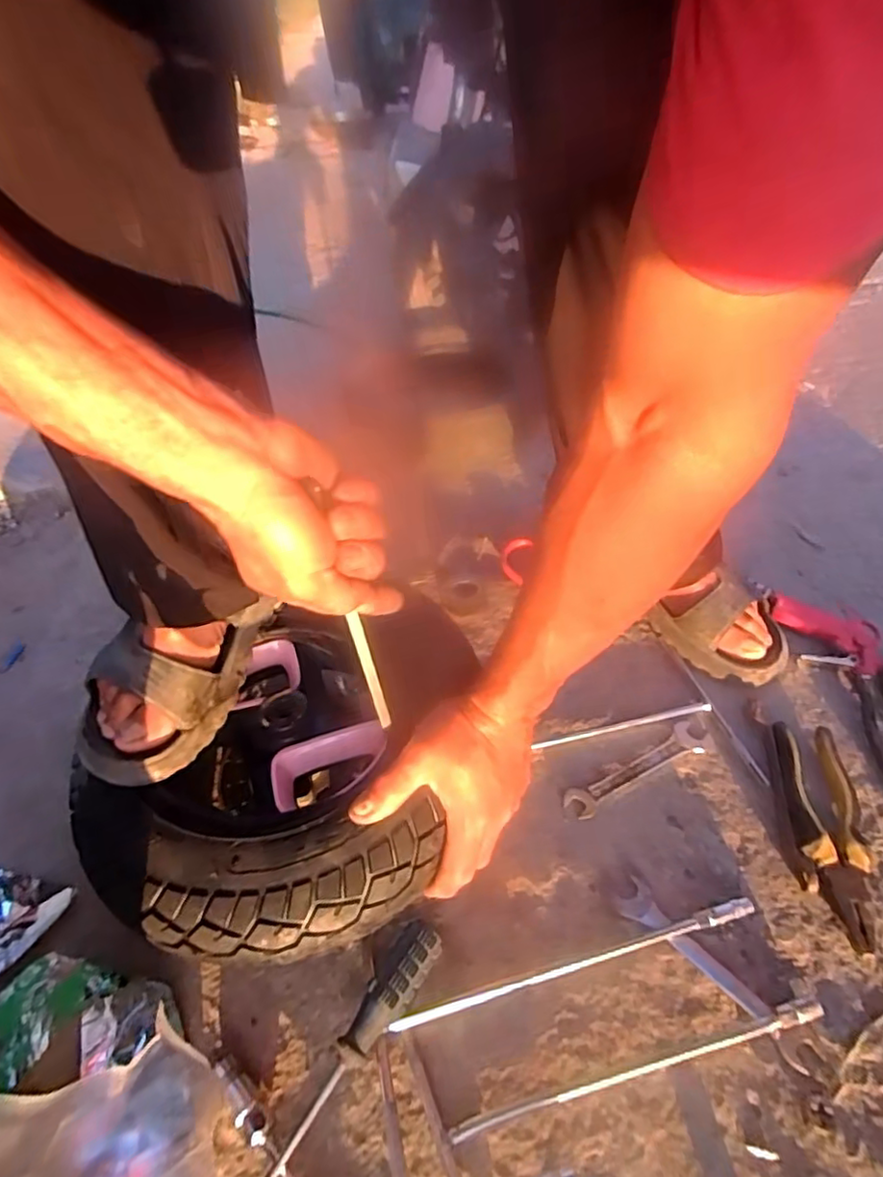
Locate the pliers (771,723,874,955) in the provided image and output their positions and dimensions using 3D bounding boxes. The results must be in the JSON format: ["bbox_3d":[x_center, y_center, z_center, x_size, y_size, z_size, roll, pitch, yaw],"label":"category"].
[{"bbox_3d":[0.319,0.198,0.520,0.058,0.025,0.185,7,43,10],"label":"pliers"}]

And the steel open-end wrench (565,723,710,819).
[{"bbox_3d":[0.180,0.165,0.573,0.151,0.007,0.032,-23,46,-20],"label":"steel open-end wrench"}]

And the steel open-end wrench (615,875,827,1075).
[{"bbox_3d":[0.196,0.275,0.455,0.028,0.007,0.148,-34,51,-29],"label":"steel open-end wrench"}]

